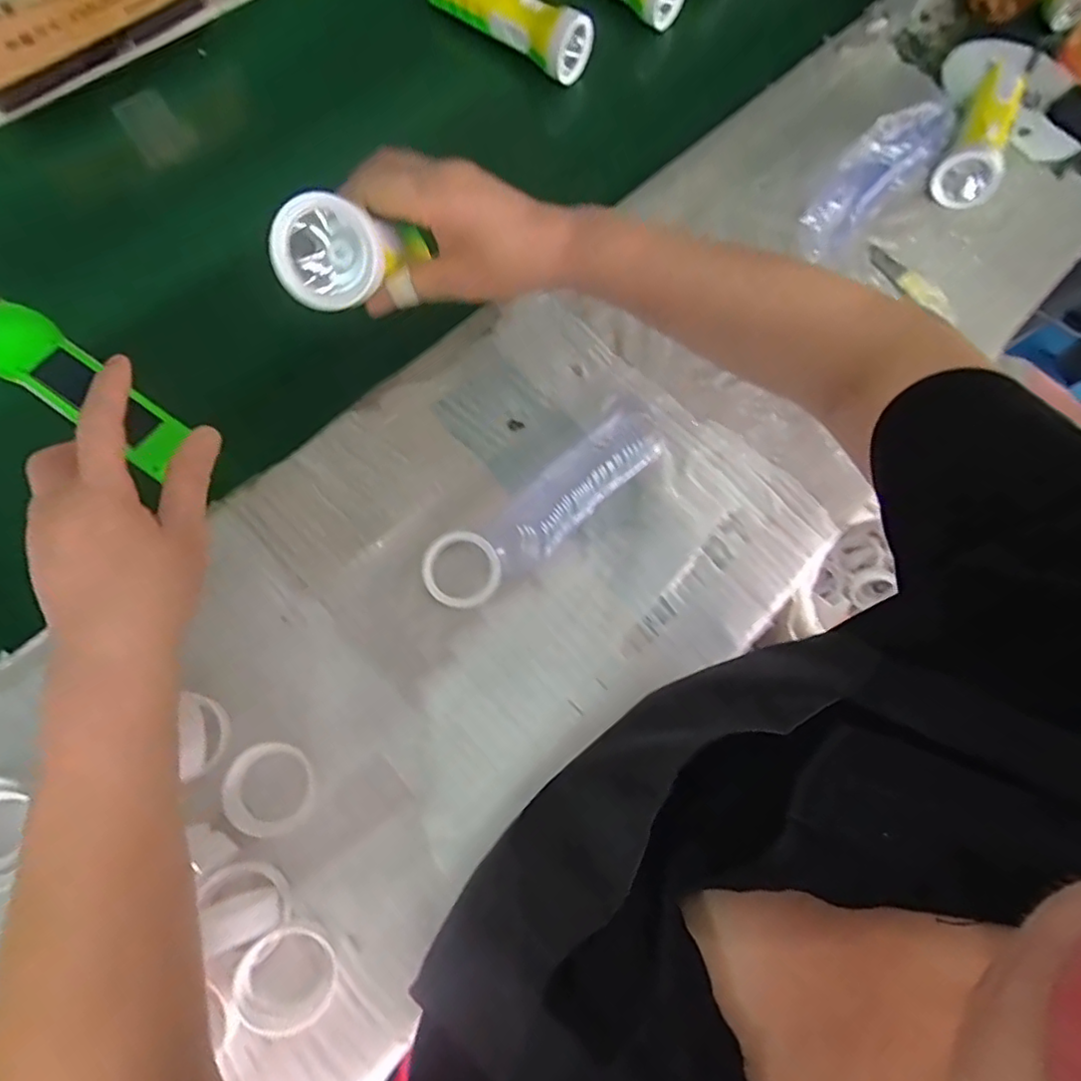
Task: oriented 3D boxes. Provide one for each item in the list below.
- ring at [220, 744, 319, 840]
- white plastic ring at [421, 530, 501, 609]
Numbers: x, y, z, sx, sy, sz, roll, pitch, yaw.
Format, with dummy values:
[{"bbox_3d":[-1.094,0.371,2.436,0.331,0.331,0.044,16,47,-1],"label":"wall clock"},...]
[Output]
[{"bbox_3d":[-0.173,0.158,0.381,0.052,0.010,0.057,2,74,-6],"label":"ring"},{"bbox_3d":[-0.057,0.021,0.433,0.053,0.007,0.056,1,83,-8],"label":"white plastic ring"}]

